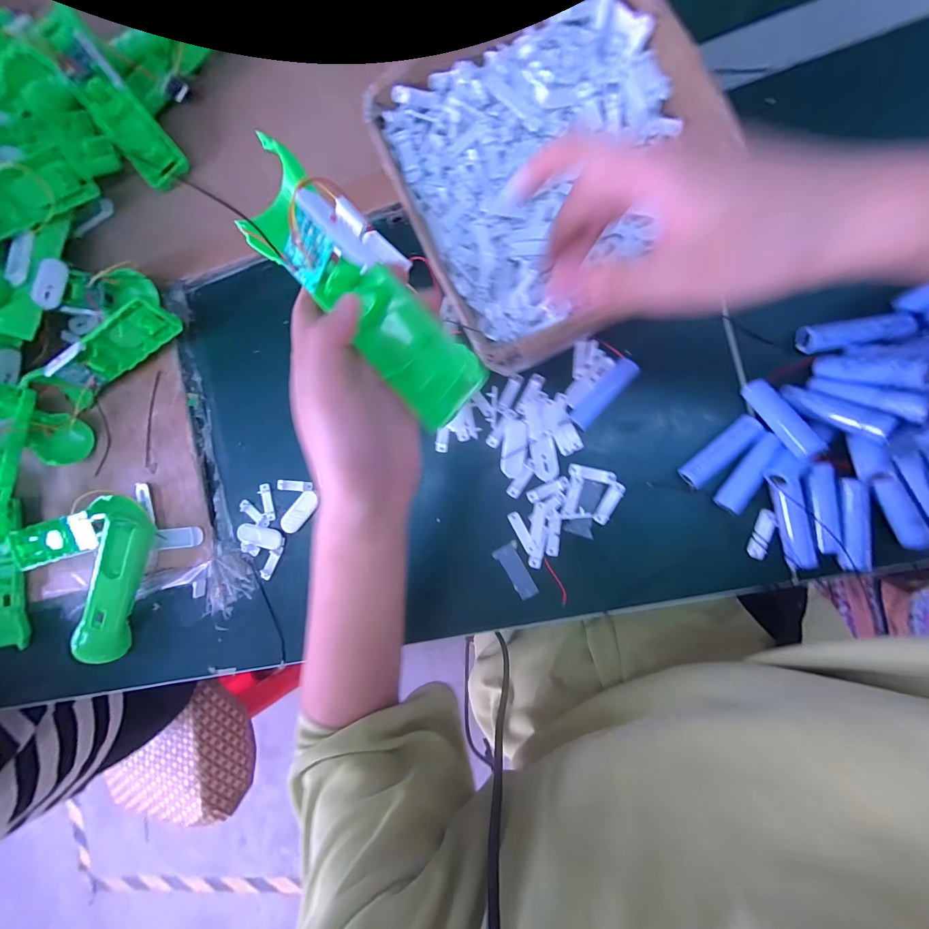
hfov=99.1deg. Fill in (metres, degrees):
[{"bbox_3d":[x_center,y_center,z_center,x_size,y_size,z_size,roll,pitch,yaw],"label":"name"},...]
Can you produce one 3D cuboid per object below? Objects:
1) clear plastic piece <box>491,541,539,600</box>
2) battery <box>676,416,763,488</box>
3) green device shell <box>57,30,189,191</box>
[{"bbox_3d":[0.048,0.094,0.350,0.023,0.006,0.049,-34,86,8],"label":"clear plastic piece"},{"bbox_3d":[0.202,-0.010,0.315,0.067,0.017,0.020,-43,84,8],"label":"battery"},{"bbox_3d":[-0.332,-0.339,0.385,0.046,0.014,0.126,-35,104,8],"label":"green device shell"}]

